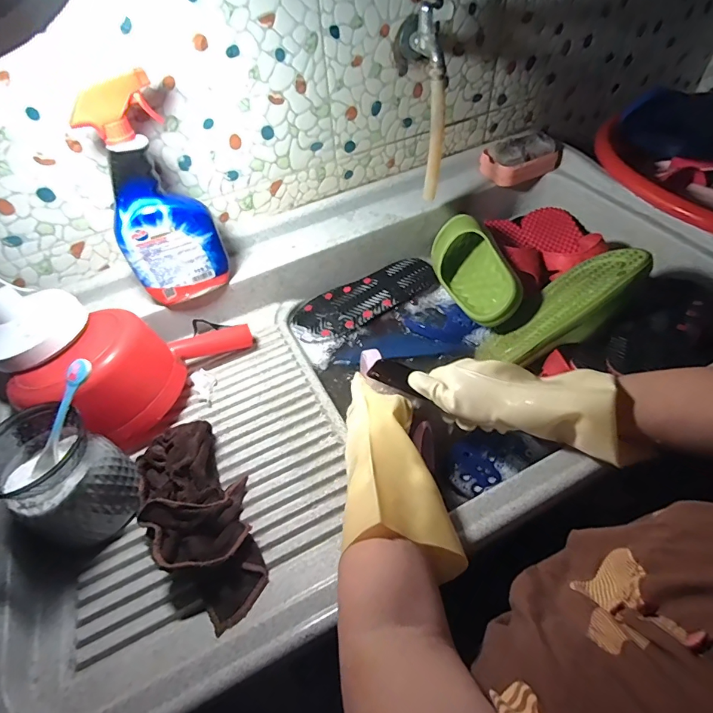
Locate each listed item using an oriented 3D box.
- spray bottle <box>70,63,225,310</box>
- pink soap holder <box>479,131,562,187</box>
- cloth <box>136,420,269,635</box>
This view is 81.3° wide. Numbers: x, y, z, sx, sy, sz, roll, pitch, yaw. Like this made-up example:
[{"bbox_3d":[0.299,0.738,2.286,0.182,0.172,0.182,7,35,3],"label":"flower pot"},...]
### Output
[{"bbox_3d":[-0.254,-0.192,0.522,0.118,0.252,0.068,-28,54,-16],"label":"spray bottle"},{"bbox_3d":[0.295,-0.352,0.734,0.135,0.051,0.073,-17,51,-7],"label":"pink soap holder"},{"bbox_3d":[-0.163,0.153,0.425,0.095,0.055,0.221,-34,56,-20],"label":"cloth"}]

